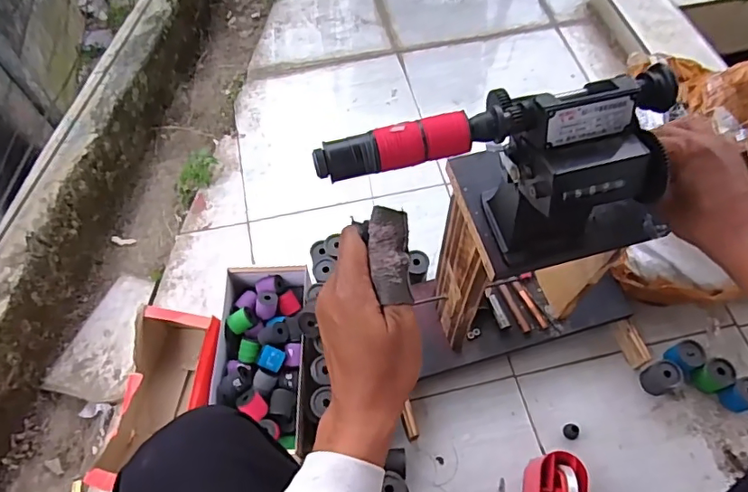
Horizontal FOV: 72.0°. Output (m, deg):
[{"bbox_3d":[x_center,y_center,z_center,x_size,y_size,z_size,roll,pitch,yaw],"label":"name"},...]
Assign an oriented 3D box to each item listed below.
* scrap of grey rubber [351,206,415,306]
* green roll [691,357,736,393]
[{"bbox_3d":[0.011,0.007,0.377,0.034,0.010,0.069,-7,81,-4],"label":"scrap of grey rubber"},{"bbox_3d":[0.535,0.206,0.813,0.044,0.054,0.044,0,61,0],"label":"green roll"}]

